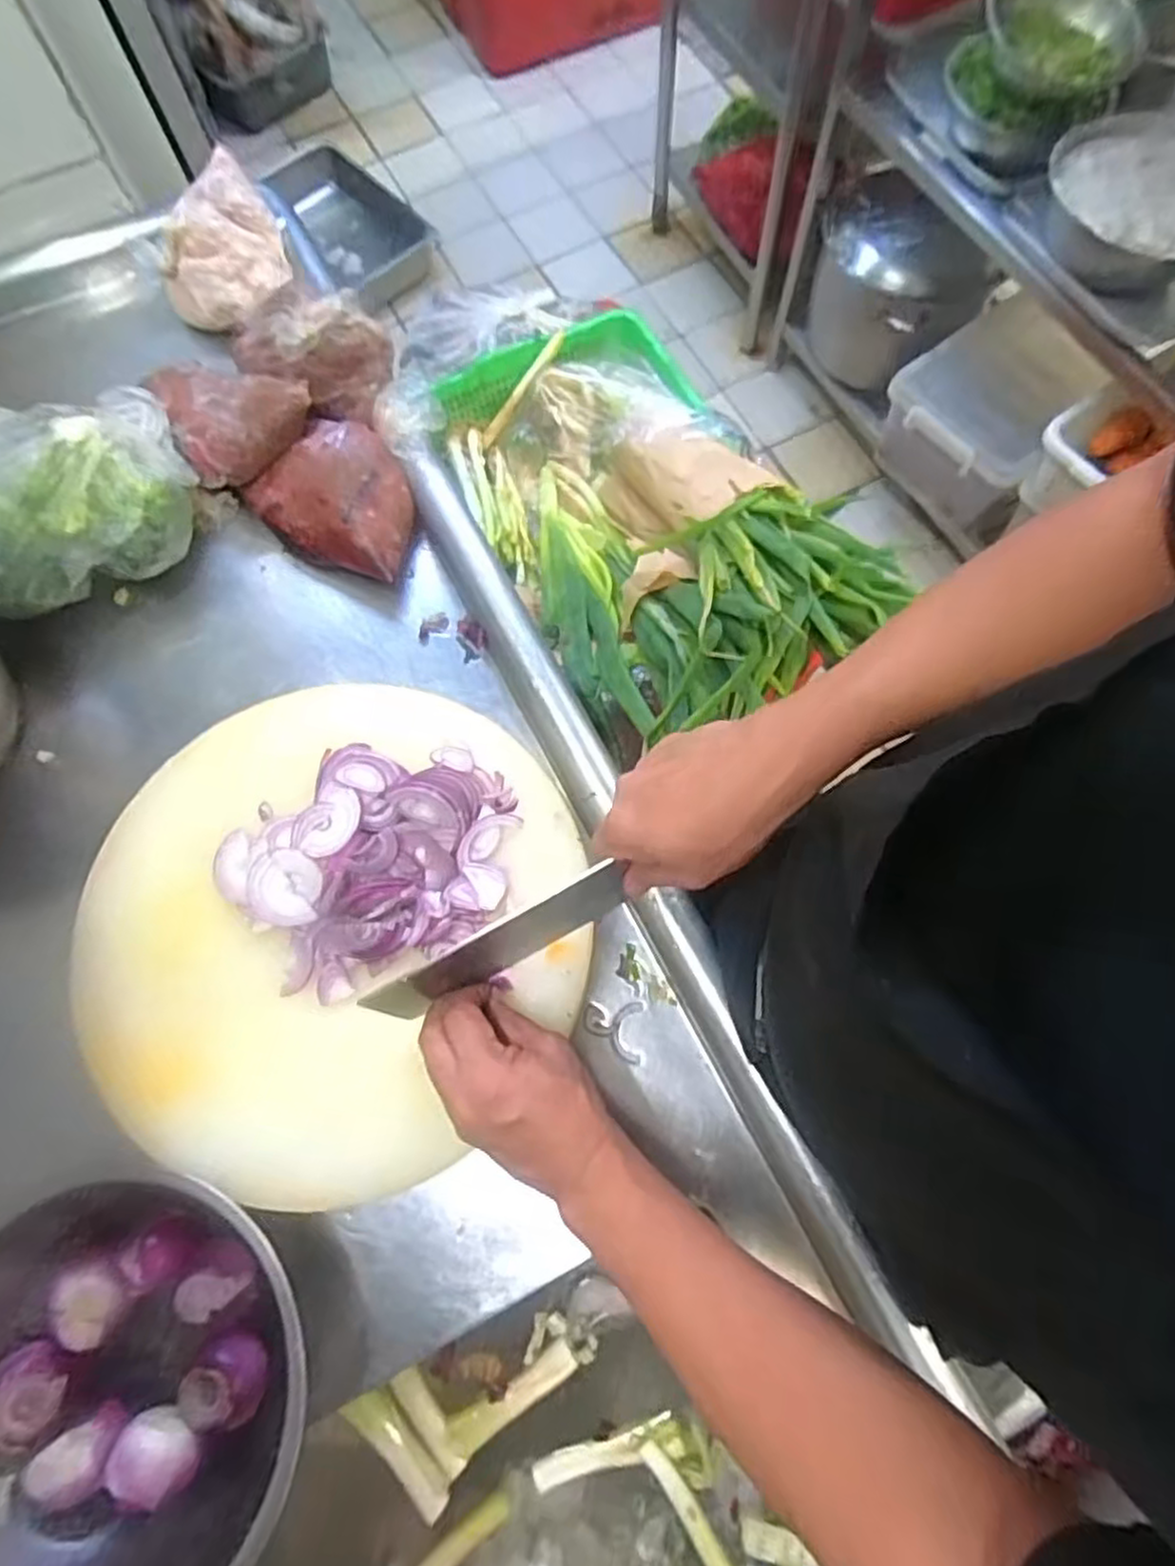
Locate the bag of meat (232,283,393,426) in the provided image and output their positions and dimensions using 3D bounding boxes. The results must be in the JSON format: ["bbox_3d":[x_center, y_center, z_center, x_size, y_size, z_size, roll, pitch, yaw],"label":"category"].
[{"bbox_3d":[-0.266,-0.420,0.702,0.147,0.067,0.084,23,73,9],"label":"bag of meat"}]

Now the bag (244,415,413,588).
[{"bbox_3d":[-0.228,-0.266,0.684,0.172,0.048,0.123,43,77,14],"label":"bag"}]

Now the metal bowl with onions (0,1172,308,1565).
[{"bbox_3d":[-0.298,0.379,0.459,0.224,0.092,0.218,0,71,1],"label":"metal bowl with onions"}]

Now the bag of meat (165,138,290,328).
[{"bbox_3d":[-0.387,-0.575,0.774,0.122,0.060,0.193,-10,71,-2],"label":"bag of meat"}]

